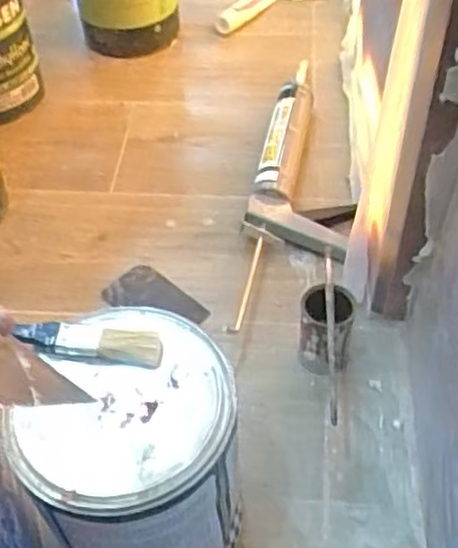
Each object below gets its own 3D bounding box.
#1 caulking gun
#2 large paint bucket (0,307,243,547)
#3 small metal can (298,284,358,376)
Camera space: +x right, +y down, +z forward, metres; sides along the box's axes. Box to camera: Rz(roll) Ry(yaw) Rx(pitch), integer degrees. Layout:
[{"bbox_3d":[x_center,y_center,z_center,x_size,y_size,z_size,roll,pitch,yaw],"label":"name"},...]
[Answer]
[{"bbox_3d":[0.093,-0.130,0.893,0.122,0.051,0.493,5,50,7],"label":"caulking gun"},{"bbox_3d":[-0.068,0.154,0.550,0.150,0.208,0.164,-1,49,1],"label":"large paint bucket"},{"bbox_3d":[0.099,0.057,0.699,0.052,0.095,0.055,-1,49,1],"label":"small metal can"}]

